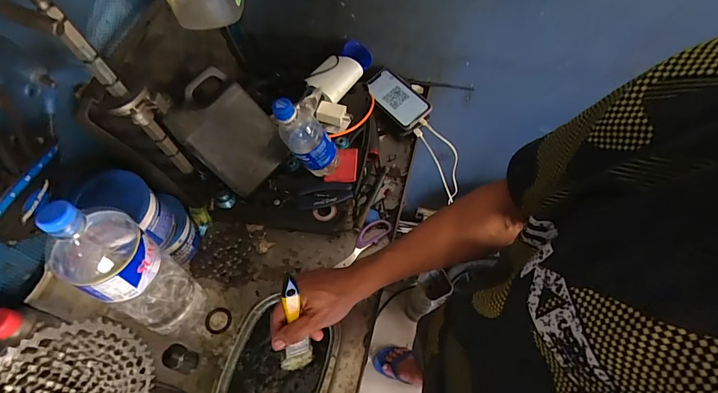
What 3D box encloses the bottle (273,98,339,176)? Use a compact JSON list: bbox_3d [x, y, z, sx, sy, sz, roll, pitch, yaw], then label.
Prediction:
[{"bbox_3d":[-0.087,-0.102,0.624,0.064,0.171,0.073,-9,56,25],"label":"bottle"}]

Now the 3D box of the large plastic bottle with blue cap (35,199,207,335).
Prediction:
[{"bbox_3d":[-0.291,0.098,0.489,0.103,0.314,0.093,27,62,16],"label":"large plastic bottle with blue cap"}]

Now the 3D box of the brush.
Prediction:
[{"bbox_3d":[-0.082,0.170,0.504,0.035,0.168,0.026,10,31,9],"label":"brush"}]

